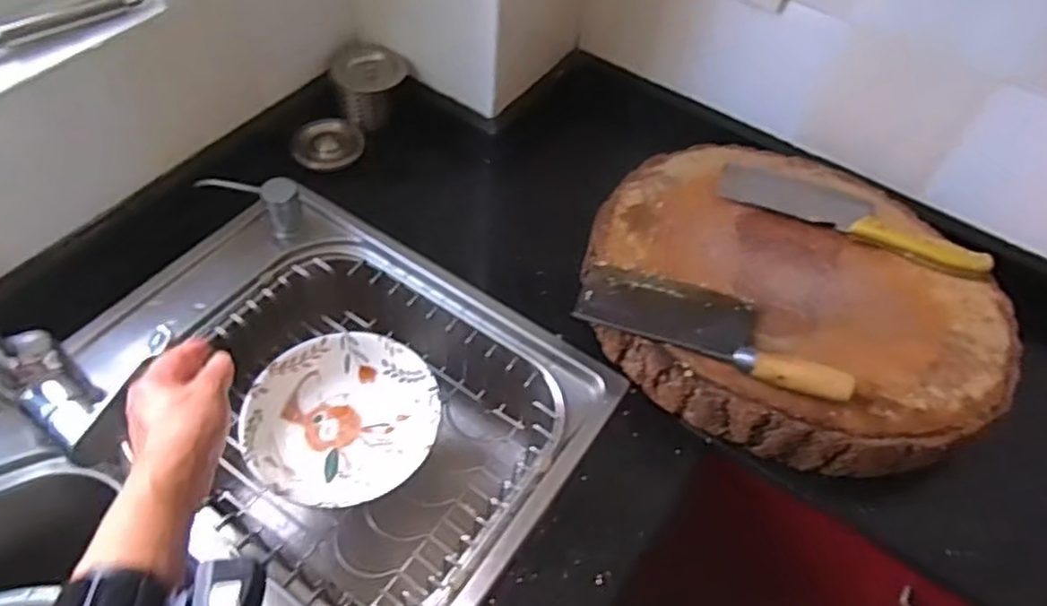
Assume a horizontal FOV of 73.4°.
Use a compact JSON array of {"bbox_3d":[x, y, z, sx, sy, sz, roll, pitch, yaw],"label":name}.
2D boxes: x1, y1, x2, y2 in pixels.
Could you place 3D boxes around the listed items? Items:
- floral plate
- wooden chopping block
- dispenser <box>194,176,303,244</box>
[{"bbox_3d":[-0.168,0.113,0.665,0.171,0.051,0.165,2,52,-2],"label":"floral plate"},{"bbox_3d":[0.260,-0.009,0.694,0.391,0.076,0.331,22,54,13],"label":"wooden chopping block"},{"bbox_3d":[-0.280,-0.105,0.733,0.096,0.063,0.033,12,52,6],"label":"dispenser"}]

